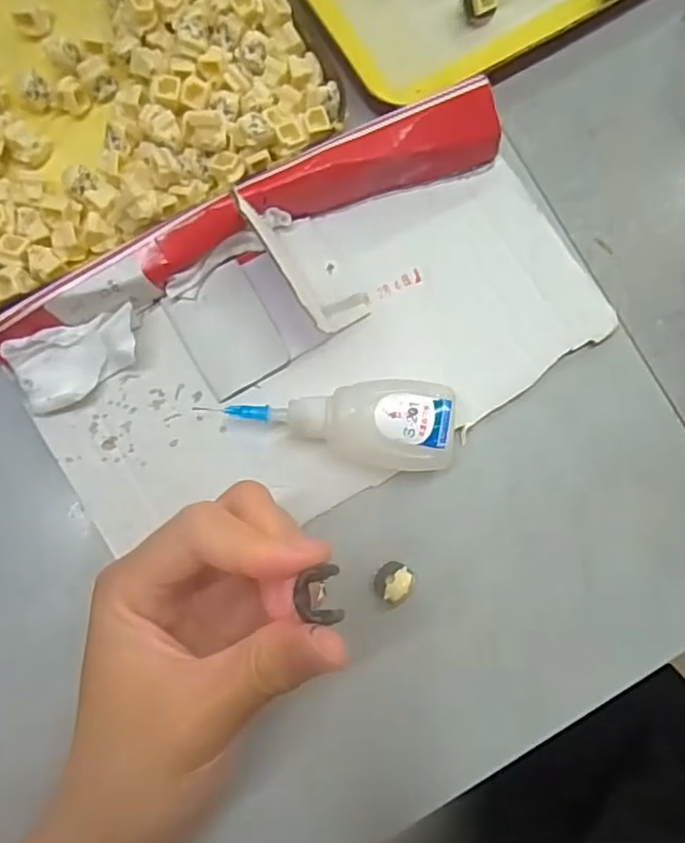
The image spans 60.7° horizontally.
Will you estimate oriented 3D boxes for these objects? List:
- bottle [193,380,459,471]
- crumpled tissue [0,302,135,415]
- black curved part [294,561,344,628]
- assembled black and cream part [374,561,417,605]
[{"bbox_3d":[0.002,0.000,0.242,0.098,0.023,0.034,5,82,-2],"label":"bottle"},{"bbox_3d":[-0.108,-0.025,0.242,0.052,0.016,0.030,-21,84,-5],"label":"crumpled tissue"},{"bbox_3d":[-0.006,0.045,0.153,0.011,0.005,0.014,-6,86,-5],"label":"black curved part"},{"bbox_3d":[0.021,0.065,0.242,0.014,0.017,0.015,0,82,-2],"label":"assembled black and cream part"}]

